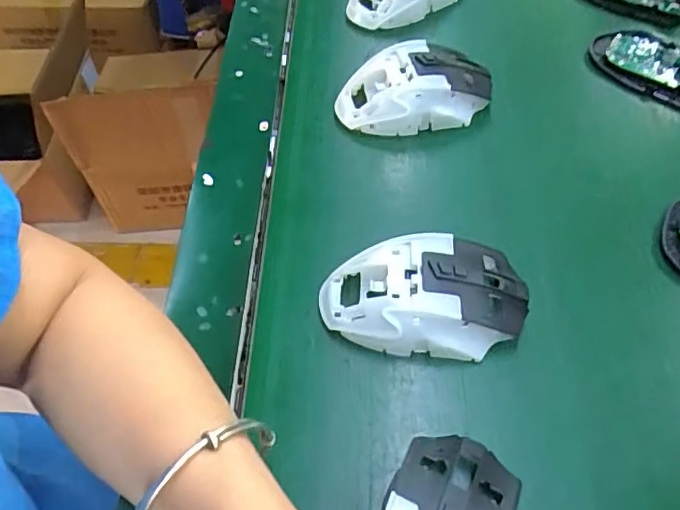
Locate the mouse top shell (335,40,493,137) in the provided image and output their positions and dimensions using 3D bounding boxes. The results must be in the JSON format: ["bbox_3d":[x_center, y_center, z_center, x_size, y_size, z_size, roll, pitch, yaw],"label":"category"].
[{"bbox_3d":[0.055,-0.123,0.428,0.116,0.039,0.061,-9,56,-4],"label":"mouse top shell"}]

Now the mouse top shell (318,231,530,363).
[{"bbox_3d":[0.047,0.020,0.332,0.117,0.036,0.067,2,56,3],"label":"mouse top shell"}]

